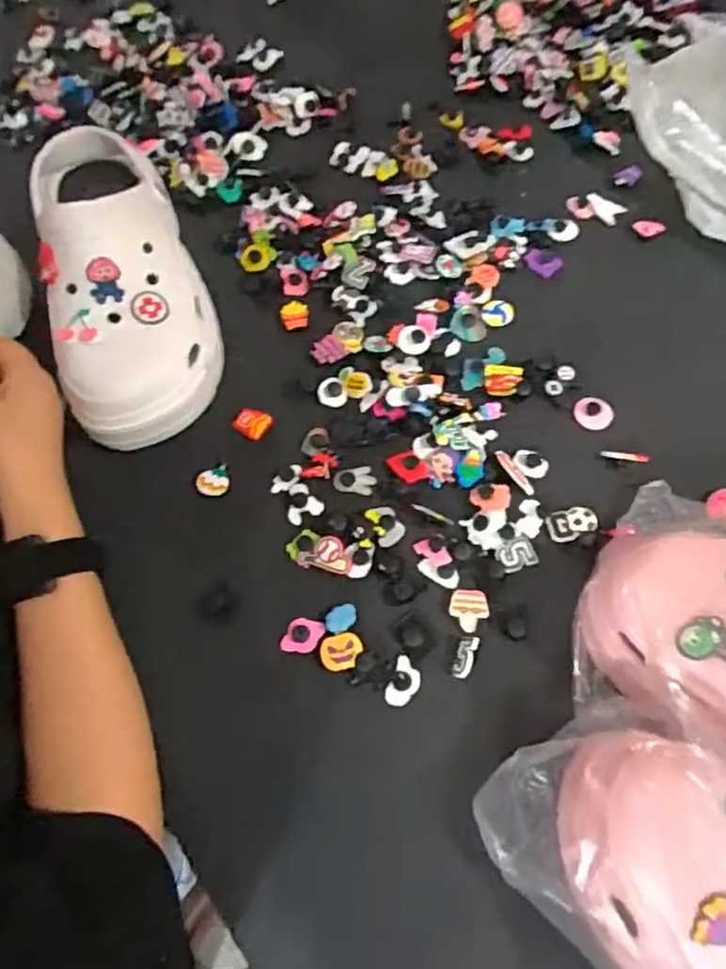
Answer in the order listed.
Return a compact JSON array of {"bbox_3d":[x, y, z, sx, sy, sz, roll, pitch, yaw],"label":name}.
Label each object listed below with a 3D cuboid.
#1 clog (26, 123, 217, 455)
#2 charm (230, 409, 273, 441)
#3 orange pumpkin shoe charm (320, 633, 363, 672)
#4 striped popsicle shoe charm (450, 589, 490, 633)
[{"bbox_3d":[-0.179,-0.153,0.477,0.110,0.104,0.248,-15,66,-5],"label":"clog"},{"bbox_3d":[-0.082,-0.046,0.481,0.025,0.006,0.022,27,70,13],"label":"charm"},{"bbox_3d":[-0.013,0.106,0.411,0.026,0.007,0.022,-12,66,-4],"label":"orange pumpkin shoe charm"},{"bbox_3d":[0.069,0.081,0.421,0.025,0.004,0.026,4,66,3],"label":"striped popsicle shoe charm"}]

